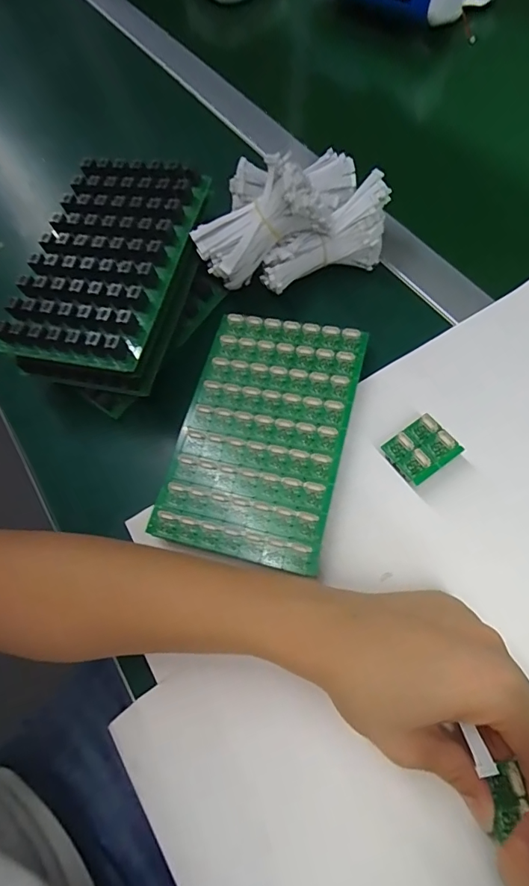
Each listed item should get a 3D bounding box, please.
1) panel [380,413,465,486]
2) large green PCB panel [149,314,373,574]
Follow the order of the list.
[{"bbox_3d":[0.108,0.004,0.325,0.041,0.007,0.036,-36,67,-2],"label":"panel"},{"bbox_3d":[-0.001,-0.009,0.348,0.116,0.004,0.186,10,69,14],"label":"large green PCB panel"}]

